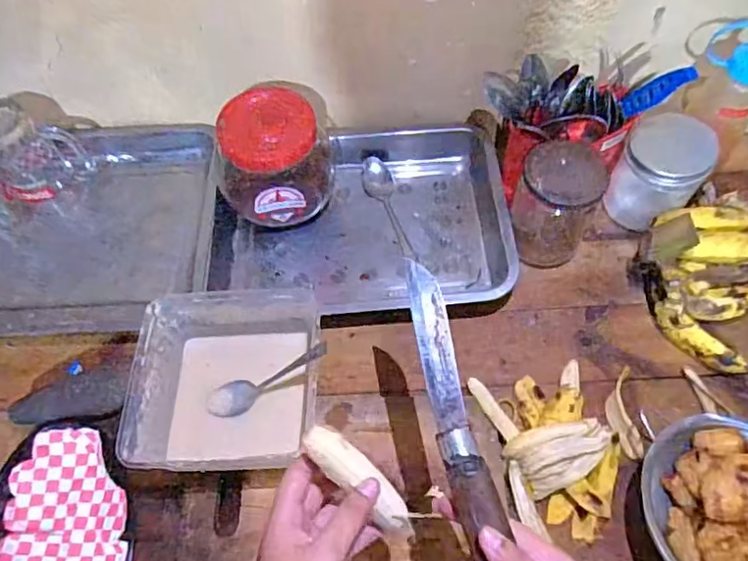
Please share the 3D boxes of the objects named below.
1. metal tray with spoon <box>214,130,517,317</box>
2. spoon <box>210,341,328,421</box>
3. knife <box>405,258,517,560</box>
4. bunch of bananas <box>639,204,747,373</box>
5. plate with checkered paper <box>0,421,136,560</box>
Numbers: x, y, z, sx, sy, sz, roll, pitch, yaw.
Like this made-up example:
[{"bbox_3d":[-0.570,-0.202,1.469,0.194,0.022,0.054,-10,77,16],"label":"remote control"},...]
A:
[{"bbox_3d":[-0.014,-0.093,0.689,0.334,0.056,0.271,2,61,3],"label":"metal tray with spoon"},{"bbox_3d":[-0.105,0.099,0.568,0.142,0.017,0.033,-28,61,17],"label":"spoon"},{"bbox_3d":[0.060,0.110,0.386,0.029,0.015,0.261,-11,69,-5],"label":"knife"},{"bbox_3d":[0.366,-0.022,0.604,0.141,0.090,0.192,37,68,19],"label":"bunch of bananas"},{"bbox_3d":[-0.283,0.234,0.513,0.129,0.033,0.211,-11,61,-5],"label":"plate with checkered paper"}]

